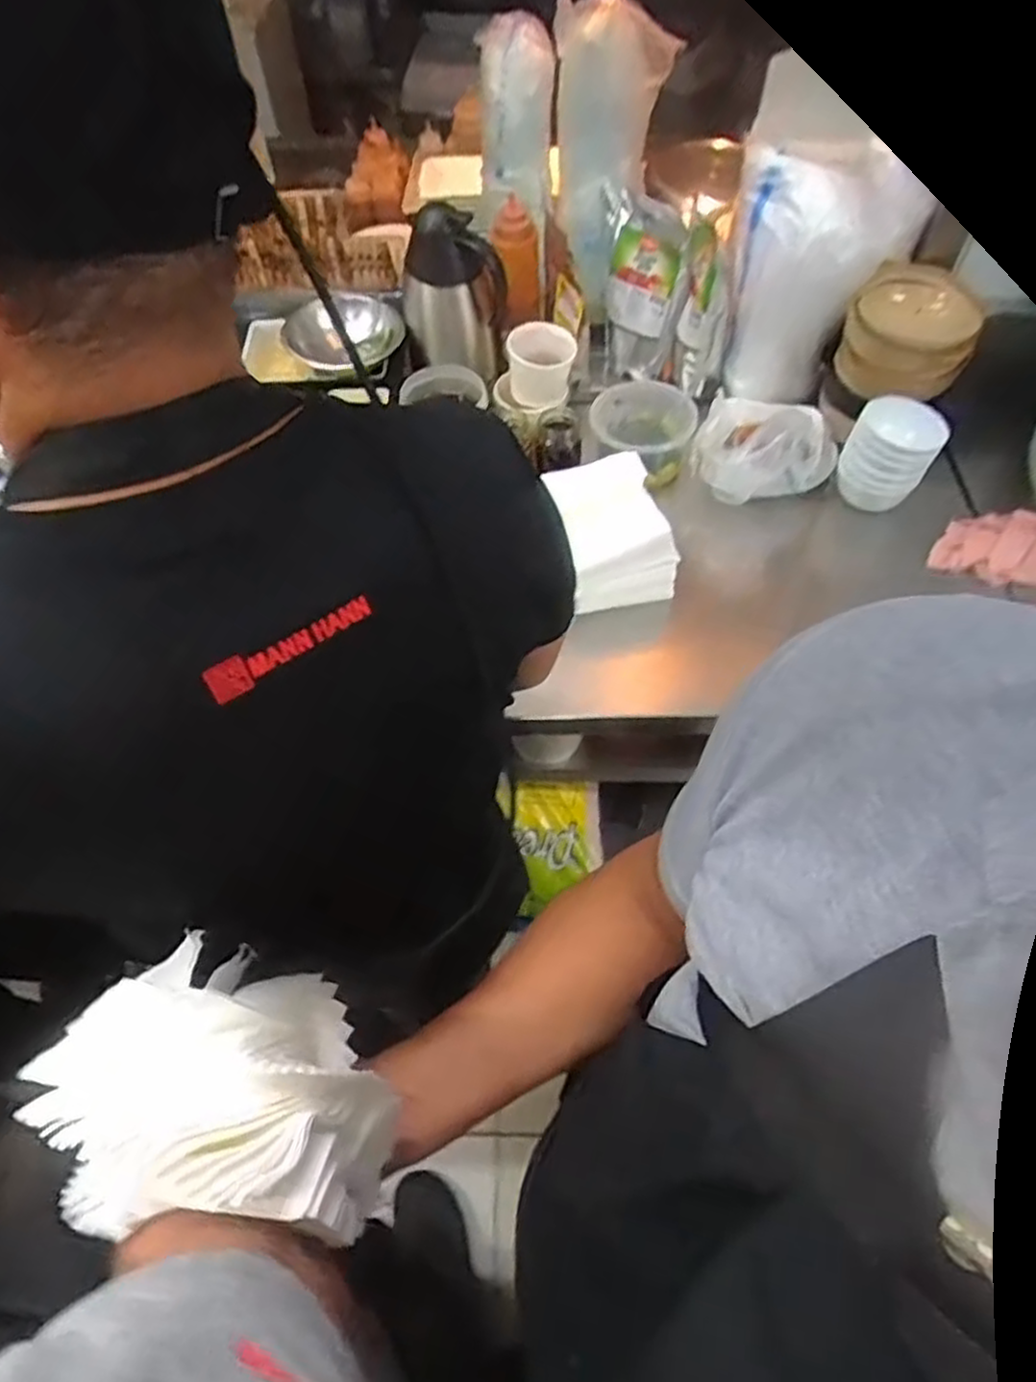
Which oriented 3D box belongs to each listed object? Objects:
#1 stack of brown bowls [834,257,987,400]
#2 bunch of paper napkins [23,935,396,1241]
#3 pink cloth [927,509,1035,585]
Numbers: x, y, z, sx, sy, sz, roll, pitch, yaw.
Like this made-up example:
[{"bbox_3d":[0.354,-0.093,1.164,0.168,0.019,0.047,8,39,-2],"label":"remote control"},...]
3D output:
[{"bbox_3d":[0.500,-0.454,0.957,0.158,0.110,0.139,19,60,14],"label":"stack of brown bowls"},{"bbox_3d":[-0.162,0.220,0.428,0.157,0.111,0.138,-1,58,2],"label":"bunch of paper napkins"},{"bbox_3d":[0.616,-0.179,0.945,0.182,0.025,0.092,0,78,11],"label":"pink cloth"}]

